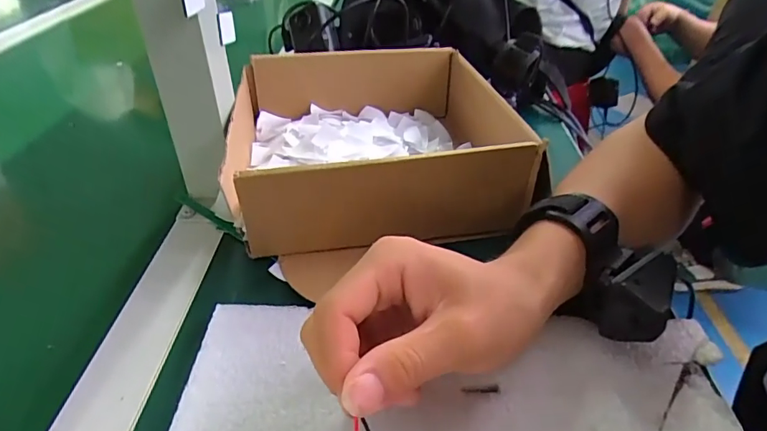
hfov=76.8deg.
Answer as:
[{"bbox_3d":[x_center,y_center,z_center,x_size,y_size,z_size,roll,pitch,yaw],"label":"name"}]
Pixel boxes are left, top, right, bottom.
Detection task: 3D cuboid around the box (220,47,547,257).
[{"bbox_3d":[-0.011,-0.073,0.399,0.207,0.070,0.225,-4,37,-8],"label":"box"}]

